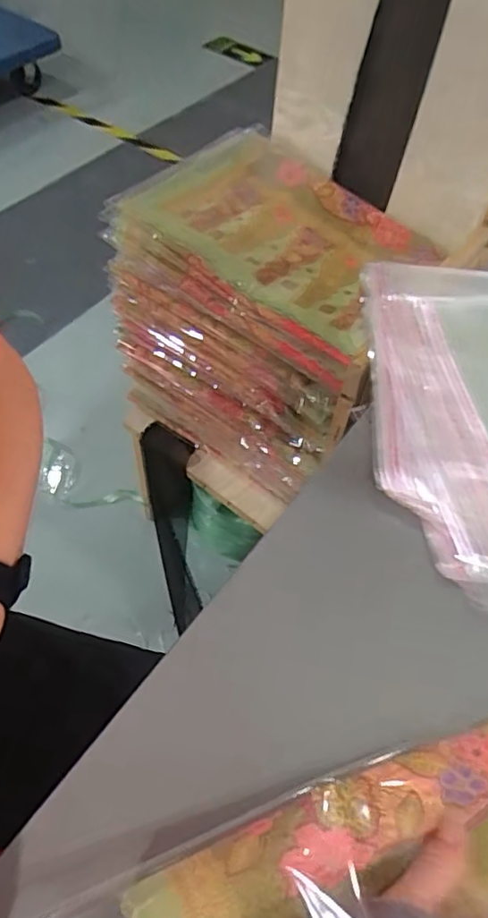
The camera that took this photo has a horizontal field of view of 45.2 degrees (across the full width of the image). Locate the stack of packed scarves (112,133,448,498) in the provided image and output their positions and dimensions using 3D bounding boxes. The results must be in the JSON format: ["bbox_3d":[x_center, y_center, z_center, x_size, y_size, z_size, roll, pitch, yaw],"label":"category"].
[{"bbox_3d":[0.031,-0.183,0.806,0.324,0.341,0.262,32,60,18],"label":"stack of packed scarves"}]

